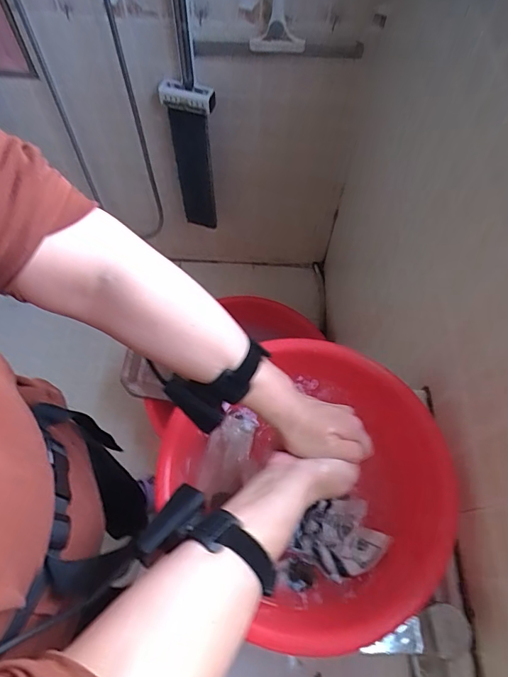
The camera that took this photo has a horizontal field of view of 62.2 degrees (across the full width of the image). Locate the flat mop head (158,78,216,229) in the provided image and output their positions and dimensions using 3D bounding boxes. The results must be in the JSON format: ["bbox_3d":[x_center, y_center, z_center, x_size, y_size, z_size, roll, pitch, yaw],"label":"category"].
[{"bbox_3d":[-0.178,-0.506,1.225,0.136,0.441,0.056,24,57,12],"label":"flat mop head"}]

